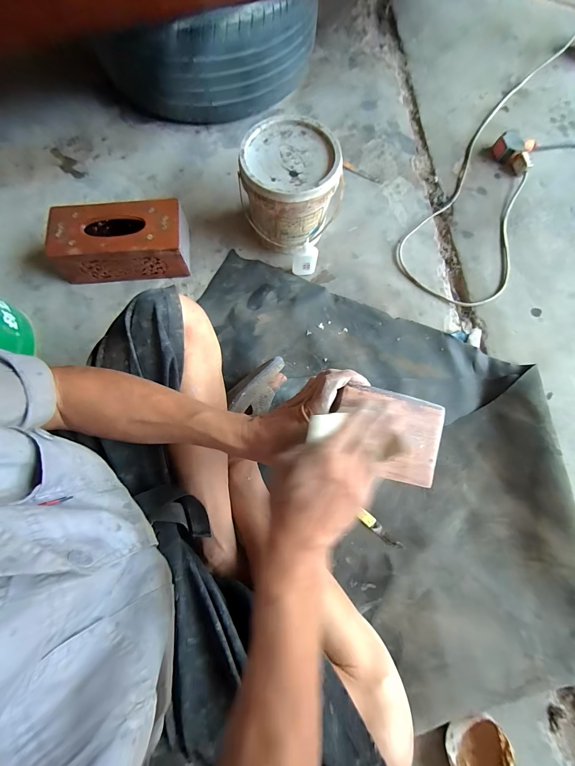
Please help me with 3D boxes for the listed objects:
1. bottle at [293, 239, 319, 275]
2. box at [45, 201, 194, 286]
[{"bbox_3d":[0.040,-0.276,0.658,0.053,0.081,0.032,7,76,0],"label":"bottle"},{"bbox_3d":[-0.359,-0.301,0.641,0.279,0.102,0.123,-5,76,-3],"label":"box"}]

